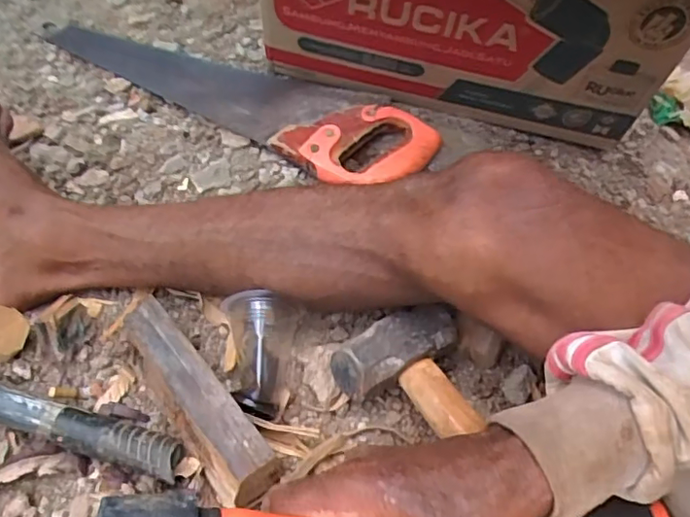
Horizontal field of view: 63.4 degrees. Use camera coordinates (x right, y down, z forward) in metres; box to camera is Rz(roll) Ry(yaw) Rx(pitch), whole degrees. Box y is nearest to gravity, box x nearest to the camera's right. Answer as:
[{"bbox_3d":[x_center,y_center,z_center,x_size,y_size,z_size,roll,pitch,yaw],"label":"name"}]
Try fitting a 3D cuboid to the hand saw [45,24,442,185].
[{"bbox_3d":[-0.110,-0.185,0.617,0.428,0.033,0.110,29,57,11],"label":"hand saw"}]

